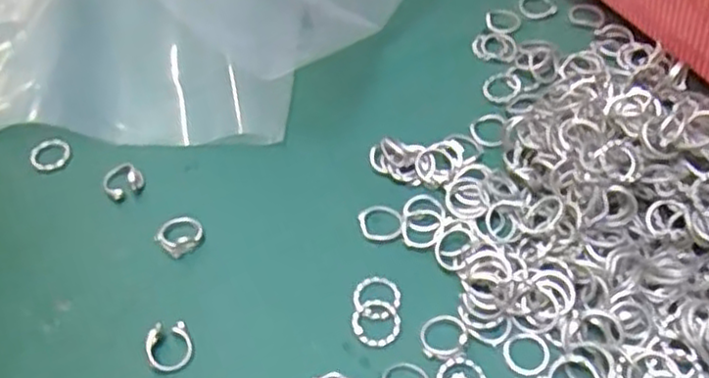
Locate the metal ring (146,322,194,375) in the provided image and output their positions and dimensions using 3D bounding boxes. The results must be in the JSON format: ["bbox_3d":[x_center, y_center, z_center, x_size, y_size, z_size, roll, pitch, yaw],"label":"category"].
[{"bbox_3d":[-0.085,0.072,0.329,0.020,0.006,0.024,-22,54,-13],"label":"metal ring"}]

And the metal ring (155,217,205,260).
[{"bbox_3d":[-0.090,0.024,0.369,0.021,0.008,0.023,-2,52,2],"label":"metal ring"}]

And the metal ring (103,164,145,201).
[{"bbox_3d":[-0.125,-0.005,0.388,0.020,0.009,0.021,-2,52,2],"label":"metal ring"}]

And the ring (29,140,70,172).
[{"bbox_3d":[-0.171,-0.019,0.403,0.021,0.004,0.020,-2,52,2],"label":"ring"}]

